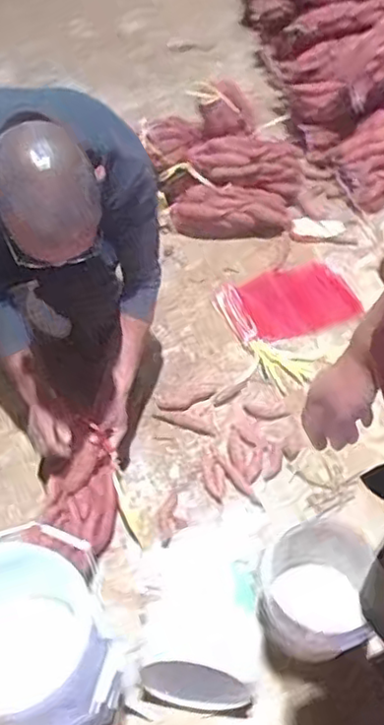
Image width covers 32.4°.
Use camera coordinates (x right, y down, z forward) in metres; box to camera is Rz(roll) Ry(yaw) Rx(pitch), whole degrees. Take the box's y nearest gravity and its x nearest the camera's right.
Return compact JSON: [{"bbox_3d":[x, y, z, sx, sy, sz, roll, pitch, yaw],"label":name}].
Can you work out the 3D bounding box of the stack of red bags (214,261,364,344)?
[{"bbox_3d":[0.250,-0.167,1.753,0.349,0.023,0.229,-16,53,-10],"label":"stack of red bags"}]

